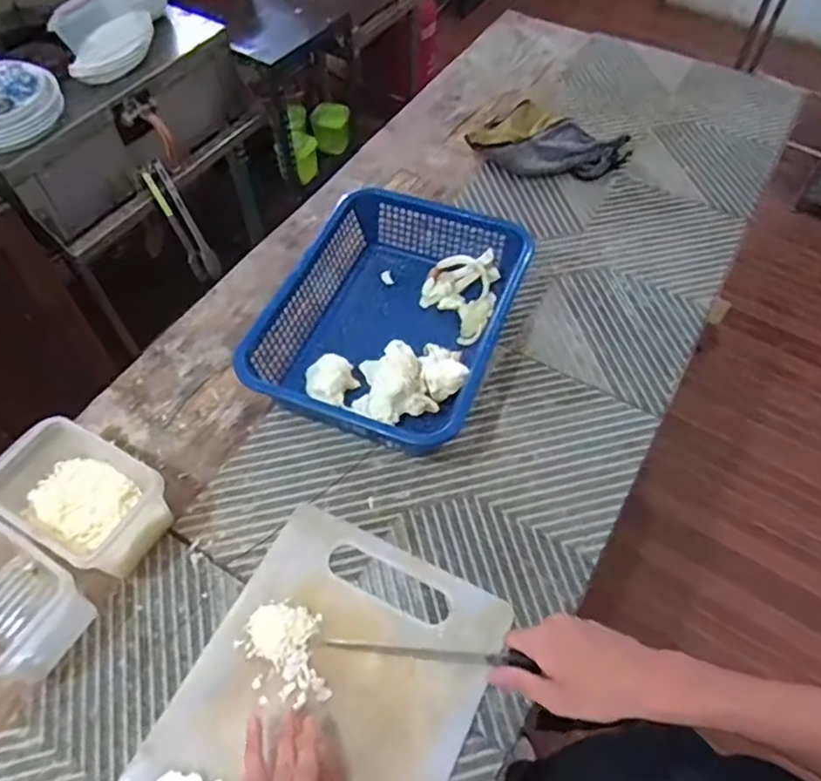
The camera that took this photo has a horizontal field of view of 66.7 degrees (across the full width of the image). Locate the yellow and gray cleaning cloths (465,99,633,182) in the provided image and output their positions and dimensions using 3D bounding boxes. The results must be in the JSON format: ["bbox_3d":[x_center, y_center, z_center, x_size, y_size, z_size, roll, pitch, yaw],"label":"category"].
[{"bbox_3d":[0.209,-0.380,0.971,0.221,0.040,0.138,31,63,21],"label":"yellow and gray cleaning cloths"}]

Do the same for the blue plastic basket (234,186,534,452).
[{"bbox_3d":[-0.018,-0.086,0.754,0.250,0.093,0.325,17,59,13],"label":"blue plastic basket"}]

